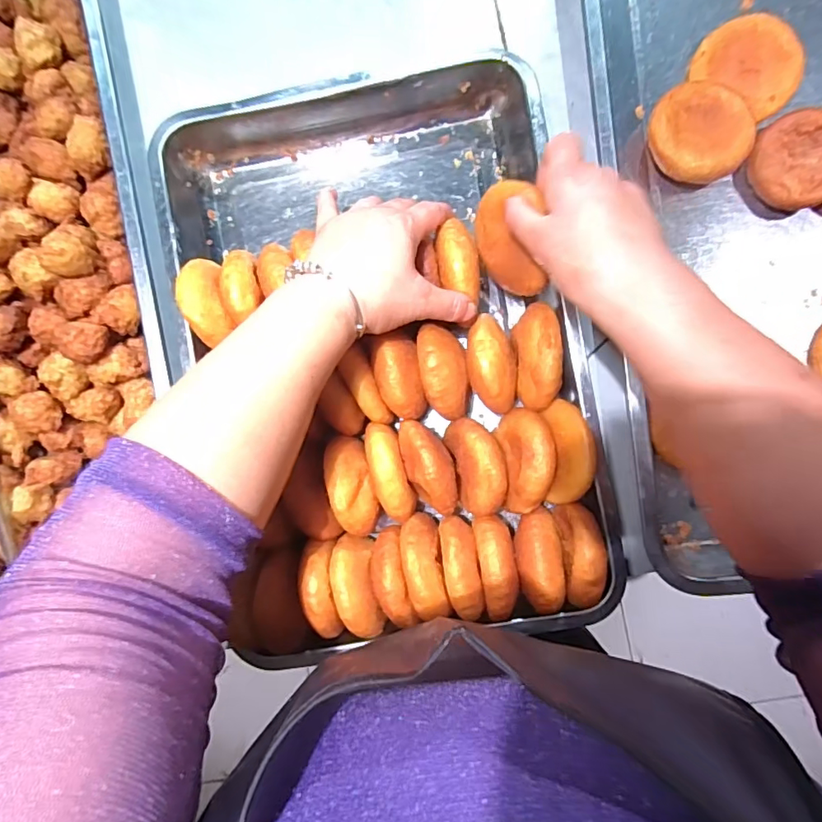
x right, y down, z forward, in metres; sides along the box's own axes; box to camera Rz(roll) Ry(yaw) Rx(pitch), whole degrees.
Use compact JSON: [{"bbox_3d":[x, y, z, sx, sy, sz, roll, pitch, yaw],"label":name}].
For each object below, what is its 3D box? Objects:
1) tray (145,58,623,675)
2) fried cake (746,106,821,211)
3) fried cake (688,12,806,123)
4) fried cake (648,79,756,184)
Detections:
[{"bbox_3d":[-0.025,-0.053,0.442,0.333,0.089,0.480,-10,88,3],"label":"tray"},{"bbox_3d":[0.337,-0.218,0.434,0.076,0.015,0.079,0,91,19],"label":"fried cake"},{"bbox_3d":[0.297,-0.299,0.449,0.082,0.029,0.085,-7,89,3],"label":"fried cake"},{"bbox_3d":[0.254,-0.244,0.447,0.083,0.034,0.085,0,89,4],"label":"fried cake"}]

